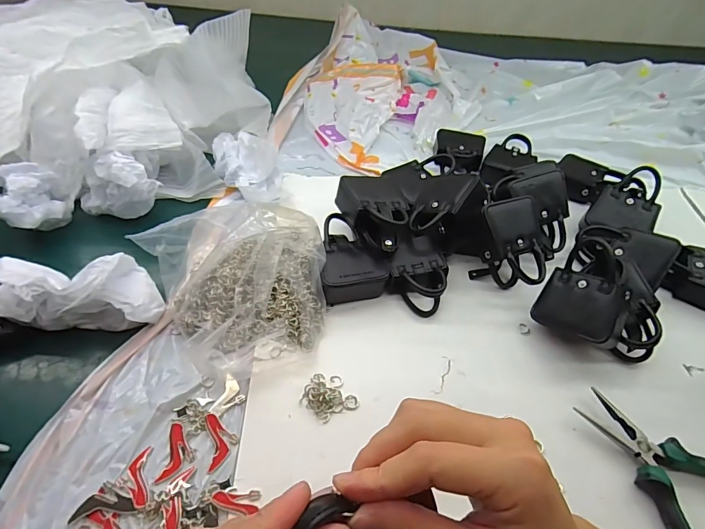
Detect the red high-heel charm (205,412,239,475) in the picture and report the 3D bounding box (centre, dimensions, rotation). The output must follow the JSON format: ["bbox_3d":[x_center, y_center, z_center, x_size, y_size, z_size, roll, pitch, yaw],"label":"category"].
[{"bbox_3d":[-0.112,0.151,0.348,0.025,0.004,0.046,-9,52,-11],"label":"red high-heel charm"}]

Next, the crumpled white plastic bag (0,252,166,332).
[{"bbox_3d":[-0.267,0.023,0.398,0.145,0.069,0.068,0,51,-4],"label":"crumpled white plastic bag"}]

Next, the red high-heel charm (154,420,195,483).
[{"bbox_3d":[-0.146,0.157,0.339,0.024,0.004,0.048,2,51,-2],"label":"red high-heel charm"}]

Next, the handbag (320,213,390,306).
[{"bbox_3d":[0.000,-0.006,0.460,0.072,0.040,0.101,-3,51,-6],"label":"handbag"}]

